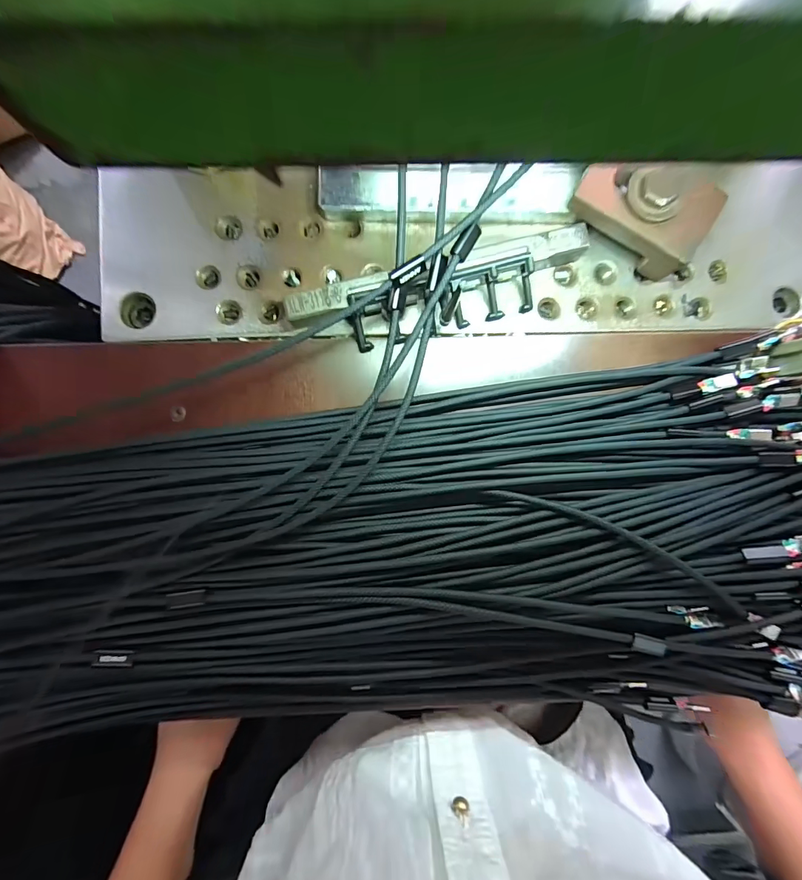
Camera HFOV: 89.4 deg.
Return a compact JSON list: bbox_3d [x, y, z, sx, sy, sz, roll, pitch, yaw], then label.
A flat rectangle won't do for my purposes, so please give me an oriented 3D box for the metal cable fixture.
[{"bbox_3d":[0.023,-0.085,0.239,0.173,0.022,0.038,-14,90,-2],"label":"metal cable fixture"}]

